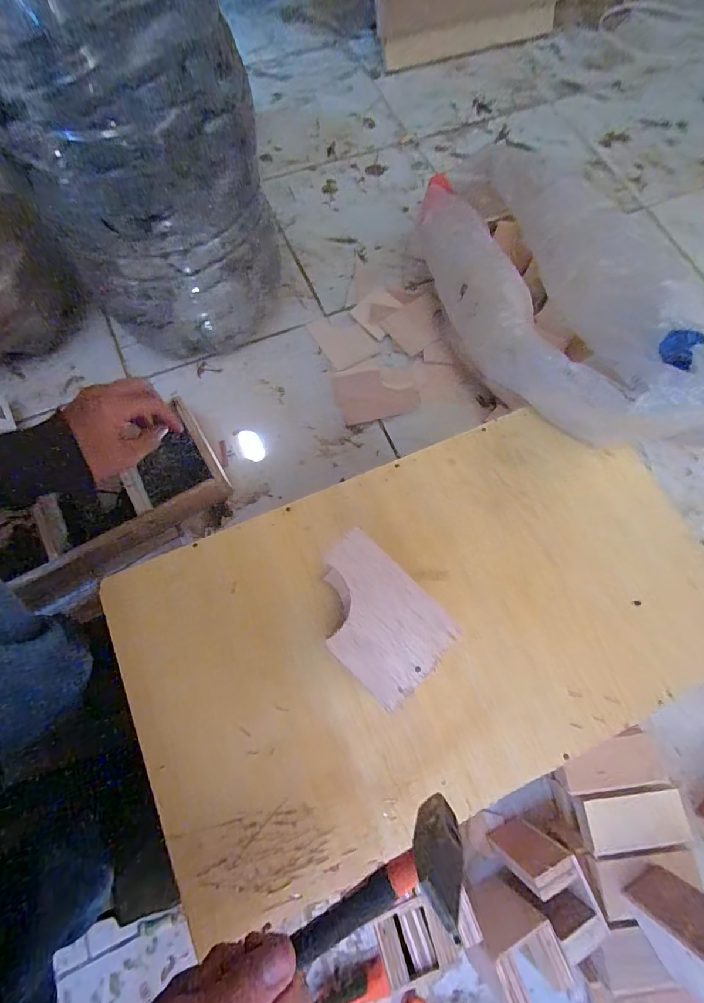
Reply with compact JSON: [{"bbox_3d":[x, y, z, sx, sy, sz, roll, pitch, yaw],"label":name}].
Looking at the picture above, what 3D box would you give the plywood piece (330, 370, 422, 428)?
[{"bbox_3d":[0.035,-0.153,0.583,0.112,0.009,0.075,-13,74,-6],"label":"plywood piece"}]

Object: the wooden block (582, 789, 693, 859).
[{"bbox_3d":[0.259,0.293,0.377,0.089,0.011,0.043,-6,73,-4],"label":"wooden block"}]

